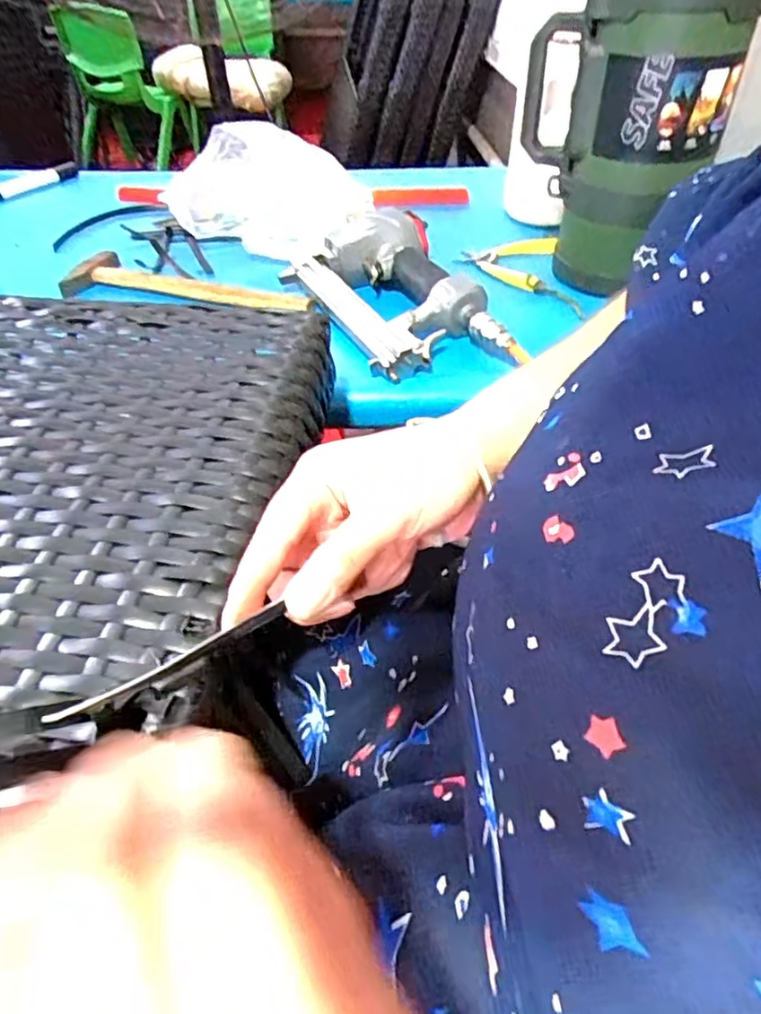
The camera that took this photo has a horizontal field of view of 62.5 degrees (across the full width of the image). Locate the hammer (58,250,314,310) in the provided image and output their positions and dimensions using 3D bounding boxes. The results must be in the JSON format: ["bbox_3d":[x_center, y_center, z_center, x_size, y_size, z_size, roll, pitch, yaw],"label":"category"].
[{"bbox_3d":[-0.204,-0.246,0.690,0.268,0.016,0.094,8,43,5],"label":"hammer"}]

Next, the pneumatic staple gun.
[{"bbox_3d":[0.002,-0.221,0.629,0.158,0.053,0.248,-11,45,-15],"label":"pneumatic staple gun"}]

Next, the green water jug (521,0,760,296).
[{"bbox_3d":[0.234,-0.398,0.597,0.112,0.346,0.161,-17,47,-20],"label":"green water jug"}]

